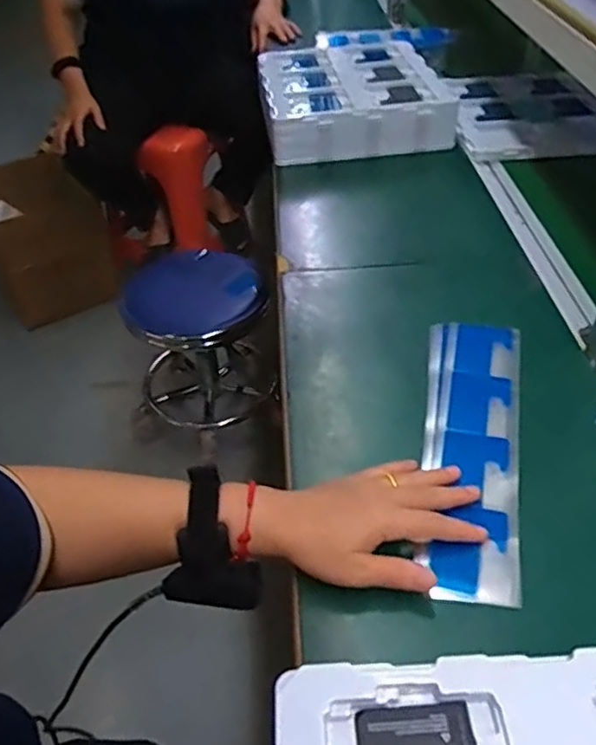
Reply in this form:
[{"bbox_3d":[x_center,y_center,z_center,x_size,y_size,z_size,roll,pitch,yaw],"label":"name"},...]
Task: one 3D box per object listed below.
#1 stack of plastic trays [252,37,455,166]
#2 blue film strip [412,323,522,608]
[{"bbox_3d":[0.080,-0.461,1.054,0.277,0.083,0.320,-7,43,-6],"label":"stack of plastic trays"},{"bbox_3d":[0.150,0.058,0.537,0.082,0.012,0.291,6,45,10],"label":"blue film strip"}]

